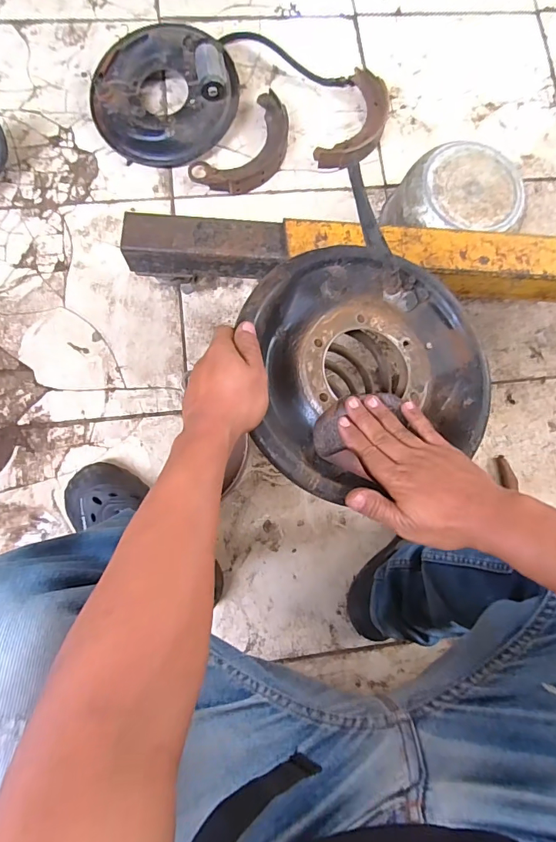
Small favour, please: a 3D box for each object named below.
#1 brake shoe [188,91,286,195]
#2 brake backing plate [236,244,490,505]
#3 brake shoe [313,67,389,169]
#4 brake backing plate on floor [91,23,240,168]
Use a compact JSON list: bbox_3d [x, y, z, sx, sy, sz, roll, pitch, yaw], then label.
[{"bbox_3d":[-0.051,-0.511,0.822,0.122,0.035,0.225,40,82,2],"label":"brake shoe"},{"bbox_3d":[0.088,-0.064,0.443,0.257,0.052,0.235,1,82,-4],"label":"brake backing plate"},{"bbox_3d":[0.154,-0.574,0.842,0.104,0.032,0.229,26,81,0],"label":"brake shoe"},{"bbox_3d":[-0.213,-0.603,0.801,0.257,0.087,0.243,1,82,-4],"label":"brake backing plate on floor"}]

